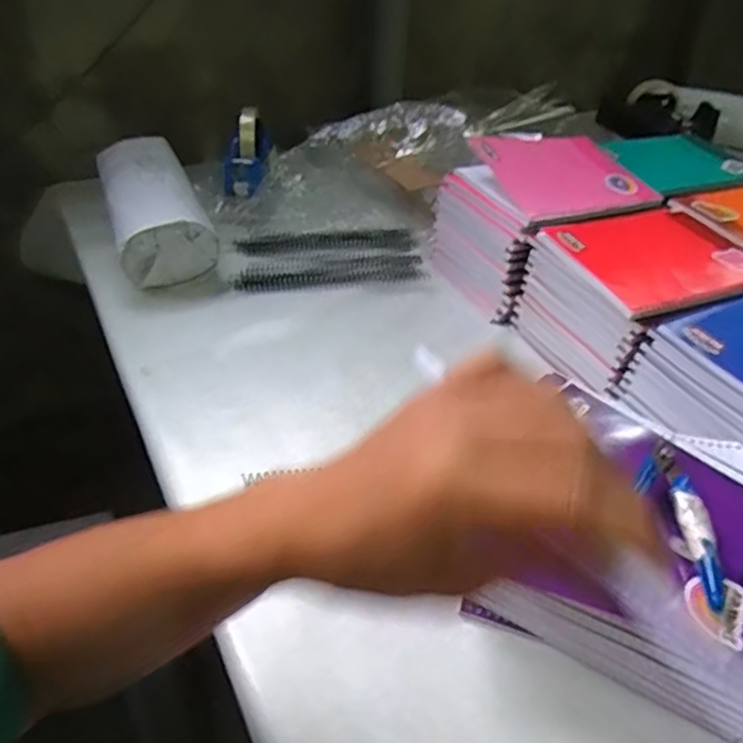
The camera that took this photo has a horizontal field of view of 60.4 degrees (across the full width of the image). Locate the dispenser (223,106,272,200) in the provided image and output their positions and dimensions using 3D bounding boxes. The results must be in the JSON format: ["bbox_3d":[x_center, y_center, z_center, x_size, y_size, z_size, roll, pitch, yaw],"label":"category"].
[{"bbox_3d":[-0.165,-0.291,0.872,0.060,0.068,0.136,6,66,5],"label":"dispenser"}]

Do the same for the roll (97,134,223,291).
[{"bbox_3d":[-0.269,-0.206,0.785,0.103,0.086,0.244,-14,42,-18],"label":"roll"}]

